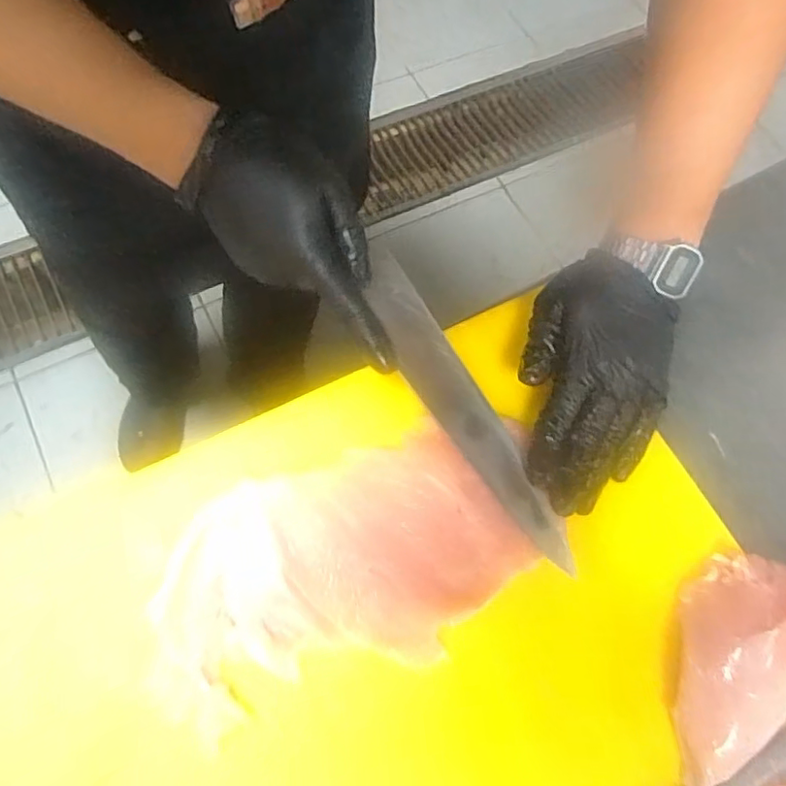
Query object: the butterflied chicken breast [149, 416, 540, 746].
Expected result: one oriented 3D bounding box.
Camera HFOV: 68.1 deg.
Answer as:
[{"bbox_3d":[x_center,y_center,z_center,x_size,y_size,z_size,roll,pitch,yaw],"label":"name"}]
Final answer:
[{"bbox_3d":[-0.028,0.095,0.325,0.203,0.016,0.113,-19,70,-11],"label":"butterflied chicken breast"}]

